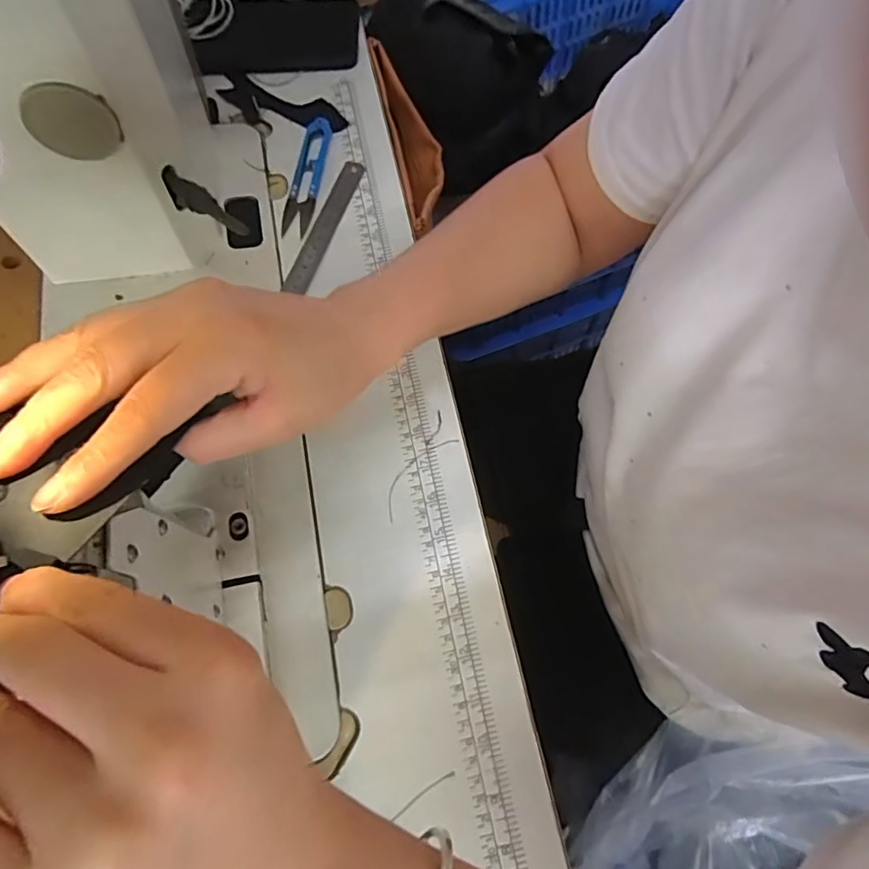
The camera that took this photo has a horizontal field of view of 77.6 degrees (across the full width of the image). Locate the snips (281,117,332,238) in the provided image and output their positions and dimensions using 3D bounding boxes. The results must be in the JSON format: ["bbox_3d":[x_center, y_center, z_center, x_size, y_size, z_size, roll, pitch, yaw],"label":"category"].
[{"bbox_3d":[-0.110,-0.223,0.463,0.026,0.010,0.113,7,72,5],"label":"snips"}]

